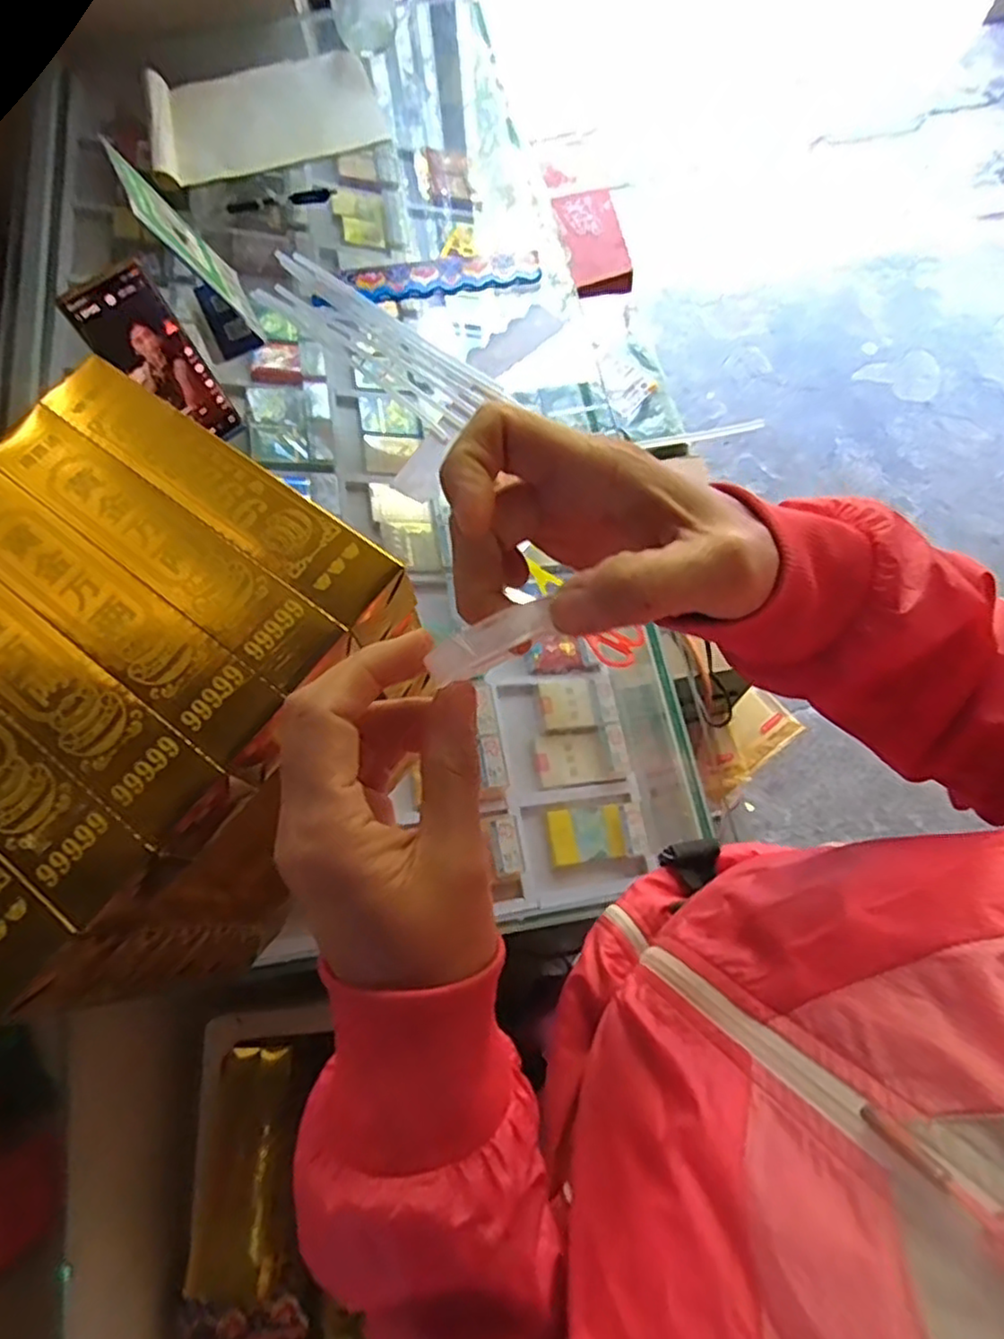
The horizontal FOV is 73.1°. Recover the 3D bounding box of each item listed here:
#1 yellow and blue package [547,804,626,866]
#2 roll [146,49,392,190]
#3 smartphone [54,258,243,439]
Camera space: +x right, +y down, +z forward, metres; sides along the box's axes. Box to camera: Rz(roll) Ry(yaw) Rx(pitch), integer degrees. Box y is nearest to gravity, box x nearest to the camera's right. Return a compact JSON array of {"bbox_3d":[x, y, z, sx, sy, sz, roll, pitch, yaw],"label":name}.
[{"bbox_3d":[0.091,0.175,0.723,0.077,0.014,0.056,-7,70,-1],"label":"yellow and blue package"},{"bbox_3d":[-0.285,-0.663,0.812,0.272,0.031,0.210,-12,70,-2],"label":"roll"},{"bbox_3d":[-0.303,-0.269,0.600,0.072,0.153,0.007,-43,47,-14],"label":"smartphone"}]

